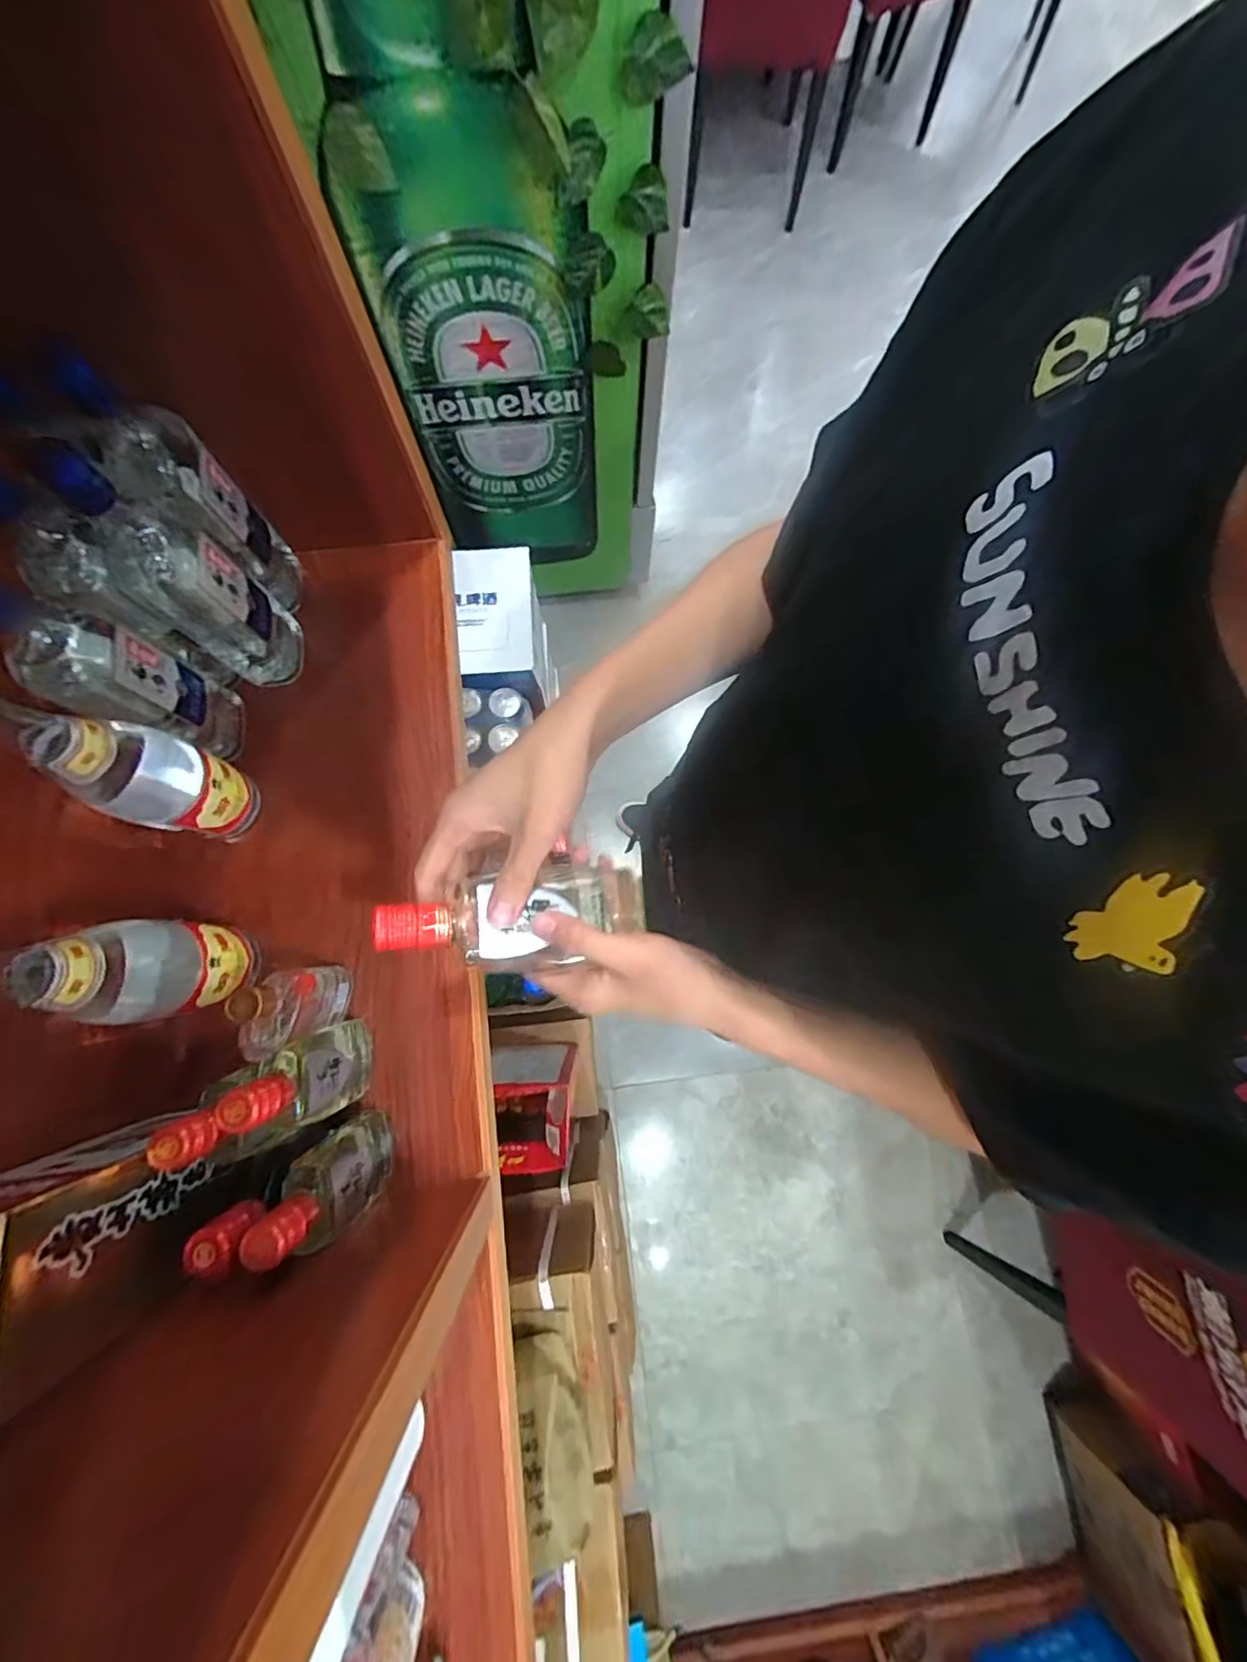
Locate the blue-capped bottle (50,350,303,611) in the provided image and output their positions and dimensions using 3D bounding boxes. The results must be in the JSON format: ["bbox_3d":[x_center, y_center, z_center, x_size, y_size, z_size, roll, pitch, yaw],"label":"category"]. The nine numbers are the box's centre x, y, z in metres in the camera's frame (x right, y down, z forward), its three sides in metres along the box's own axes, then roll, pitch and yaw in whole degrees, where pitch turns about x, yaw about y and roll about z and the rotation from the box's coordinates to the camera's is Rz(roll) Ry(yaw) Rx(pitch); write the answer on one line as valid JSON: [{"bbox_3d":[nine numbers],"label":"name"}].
[{"bbox_3d":[-0.344,-0.270,0.474,0.050,0.232,0.084,10,79,1],"label":"blue-capped bottle"}]

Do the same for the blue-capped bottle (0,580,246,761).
[{"bbox_3d":[-0.388,-0.116,0.444,0.078,0.224,0.074,0,80,-1],"label":"blue-capped bottle"}]

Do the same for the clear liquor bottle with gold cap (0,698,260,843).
[{"bbox_3d":[-0.372,-0.051,0.402,0.068,0.267,0.070,18,80,2],"label":"clear liquor bottle with gold cap"}]

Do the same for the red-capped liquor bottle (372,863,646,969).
[{"bbox_3d":[-0.065,0.055,0.345,0.155,0.031,0.057,-7,79,-17],"label":"red-capped liquor bottle"}]

